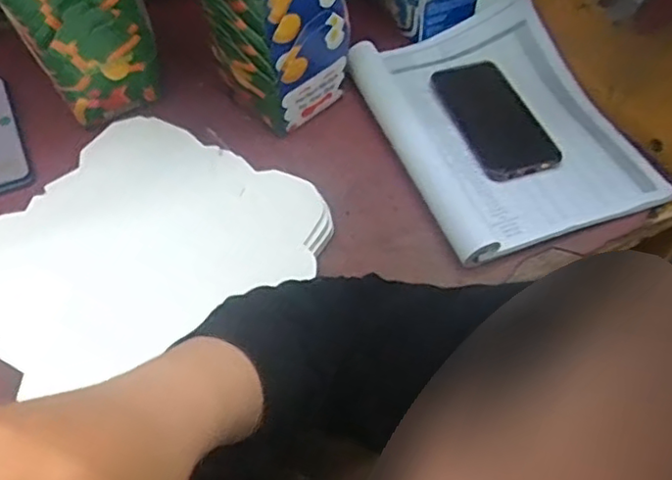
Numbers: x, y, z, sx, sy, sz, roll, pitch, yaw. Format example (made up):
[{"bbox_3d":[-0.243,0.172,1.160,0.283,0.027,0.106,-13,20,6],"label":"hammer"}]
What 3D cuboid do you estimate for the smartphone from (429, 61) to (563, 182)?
[{"bbox_3d":[0.163,-0.129,0.663,0.084,0.013,0.174,-12,53,-11],"label":"smartphone"}]

